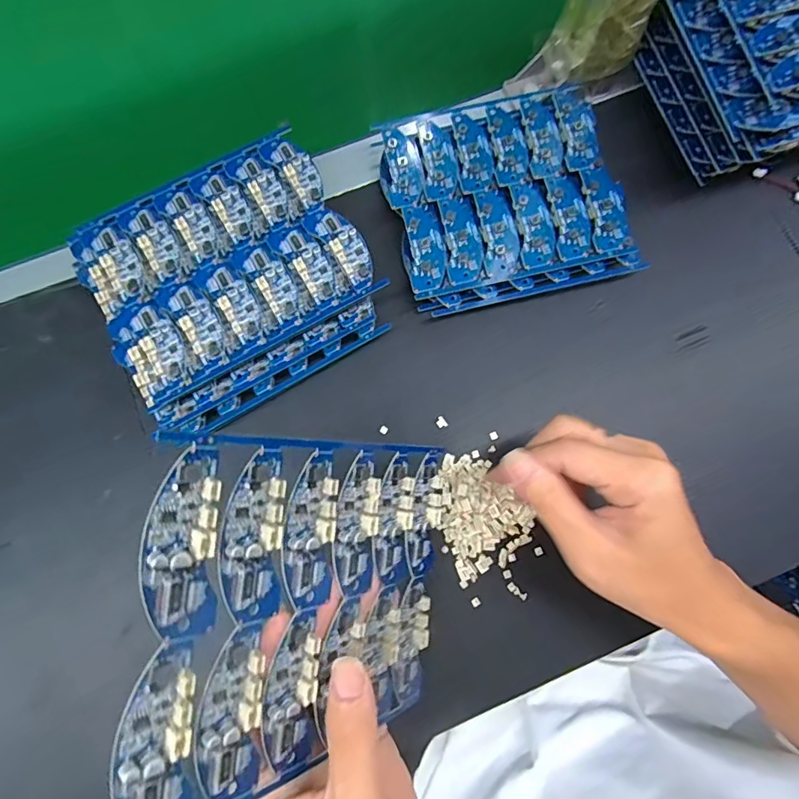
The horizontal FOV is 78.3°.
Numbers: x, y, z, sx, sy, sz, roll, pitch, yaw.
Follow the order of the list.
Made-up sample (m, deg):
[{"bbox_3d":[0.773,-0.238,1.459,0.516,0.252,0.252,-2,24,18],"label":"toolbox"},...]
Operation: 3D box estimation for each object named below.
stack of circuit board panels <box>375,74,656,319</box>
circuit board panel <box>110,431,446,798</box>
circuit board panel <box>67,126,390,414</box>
[{"bbox_3d":[0.075,-0.145,0.360,0.161,0.031,0.147,-13,79,-4],"label":"stack of circuit board panels"},{"bbox_3d":[-0.032,0.086,0.208,0.008,0.152,0.136,4,87,40],"label":"circuit board panel"},{"bbox_3d":[-0.114,-0.091,0.317,0.163,0.013,0.134,-30,80,-7],"label":"circuit board panel"}]

